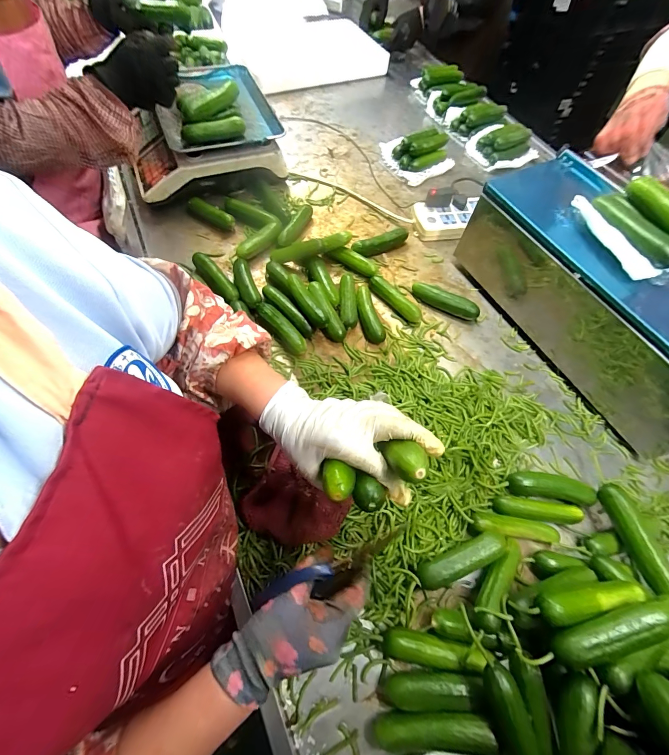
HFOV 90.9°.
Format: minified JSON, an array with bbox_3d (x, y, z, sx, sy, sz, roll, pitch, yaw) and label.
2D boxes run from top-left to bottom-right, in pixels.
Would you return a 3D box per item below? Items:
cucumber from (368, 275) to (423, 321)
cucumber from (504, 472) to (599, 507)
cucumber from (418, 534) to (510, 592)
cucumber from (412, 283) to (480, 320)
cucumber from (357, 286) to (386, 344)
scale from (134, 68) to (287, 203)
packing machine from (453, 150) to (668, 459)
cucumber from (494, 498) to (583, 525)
[{"bbox_3d":[0.115,-0.148,0.626,0.025,0.028,0.121,-37,72,-20],"label":"cucumber"},{"bbox_3d":[0.312,0.160,0.476,0.119,0.038,0.035,8,63,0],"label":"cucumber"},{"bbox_3d":[0.162,0.232,0.420,0.121,0.043,0.030,-20,67,-13],"label":"cucumber"},{"bbox_3d":[0.214,-0.149,0.638,0.131,0.033,0.031,26,65,9],"label":"cucumber"},{"bbox_3d":[0.063,-0.118,0.610,0.037,0.025,0.121,-12,65,-10],"label":"cucumber"},{"bbox_3d":[-0.309,-0.557,0.760,0.322,0.110,0.306,-20,67,-13],"label":"scale"},{"bbox_3d":[0.456,-0.170,0.576,0.242,0.184,0.549,-28,69,-16],"label":"packing machine"},{"bbox_3d":[0.284,0.188,0.464,0.116,0.023,0.024,8,63,0],"label":"cucumber"}]

